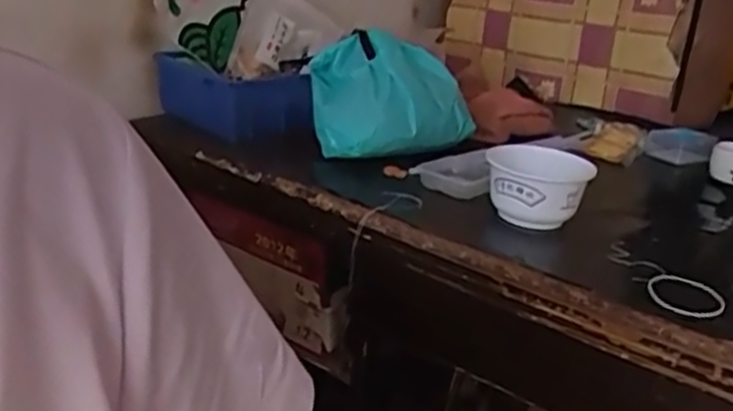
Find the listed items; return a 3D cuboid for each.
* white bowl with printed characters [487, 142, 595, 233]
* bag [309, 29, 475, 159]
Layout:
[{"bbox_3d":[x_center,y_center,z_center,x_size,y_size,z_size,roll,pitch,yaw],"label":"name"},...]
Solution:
[{"bbox_3d":[0.189,-0.023,0.810,0.112,0.067,0.127,6,20,4],"label":"white bowl with printed characters"},{"bbox_3d":[0.034,-0.145,0.941,0.207,0.140,0.126,-5,22,-23],"label":"bag"}]

